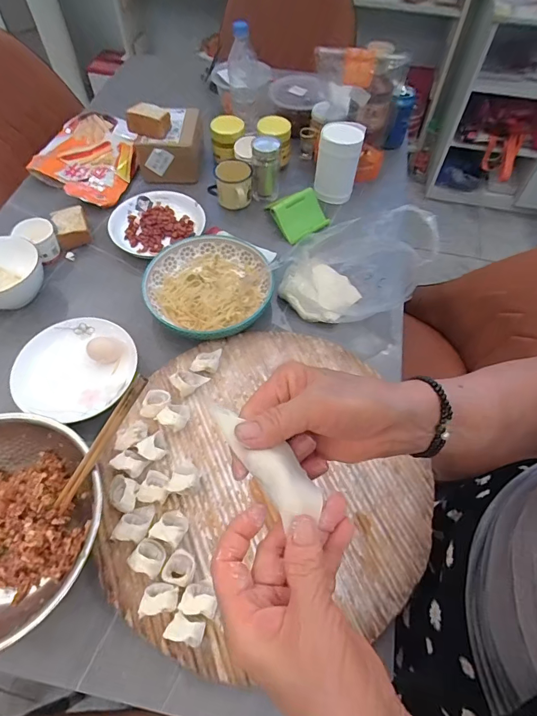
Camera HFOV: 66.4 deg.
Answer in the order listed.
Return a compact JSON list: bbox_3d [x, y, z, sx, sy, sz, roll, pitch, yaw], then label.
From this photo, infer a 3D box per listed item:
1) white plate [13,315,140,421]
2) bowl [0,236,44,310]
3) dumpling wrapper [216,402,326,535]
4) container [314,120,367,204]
[{"bbox_3d":[-0.286,0.011,0.611,0.158,0.027,0.163,0,58,-1],"label":"white plate"},{"bbox_3d":[-0.440,-0.137,0.685,0.123,0.063,0.123,0,58,-1],"label":"bowl"},{"bbox_3d":[-0.002,0.063,0.253,0.085,0.009,0.032,41,65,12],"label":"dumpling wrapper"},{"bbox_3d":[0.141,-0.398,0.836,0.084,0.129,0.100,10,58,6],"label":"container"}]

